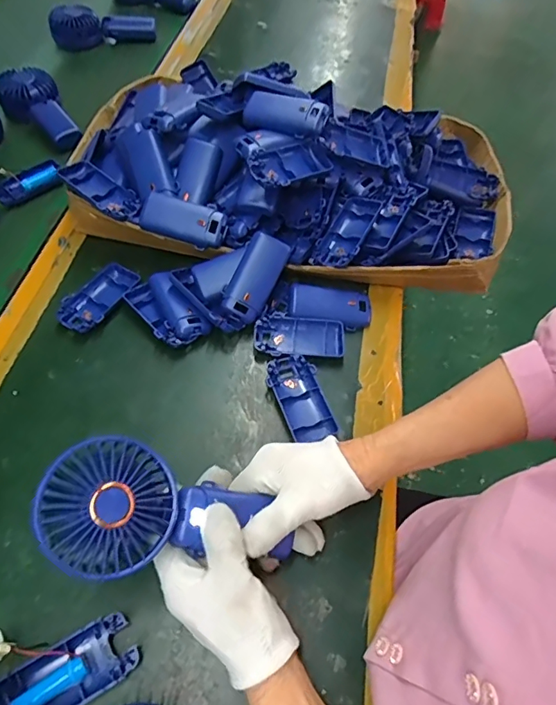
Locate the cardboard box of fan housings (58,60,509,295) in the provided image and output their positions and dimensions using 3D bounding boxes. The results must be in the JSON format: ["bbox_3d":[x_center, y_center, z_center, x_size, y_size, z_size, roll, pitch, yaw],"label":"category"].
[{"bbox_3d":[0.024,-0.246,0.607,0.526,0.131,0.334,10,57,5],"label":"cardboard box of fan housings"}]

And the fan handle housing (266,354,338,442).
[{"bbox_3d":[0.022,0.045,0.480,0.046,0.015,0.091,-15,58,-11],"label":"fan handle housing"}]

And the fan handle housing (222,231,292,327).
[{"bbox_3d":[-0.025,-0.077,0.516,0.043,0.020,0.097,26,93,-9],"label":"fan handle housing"}]

